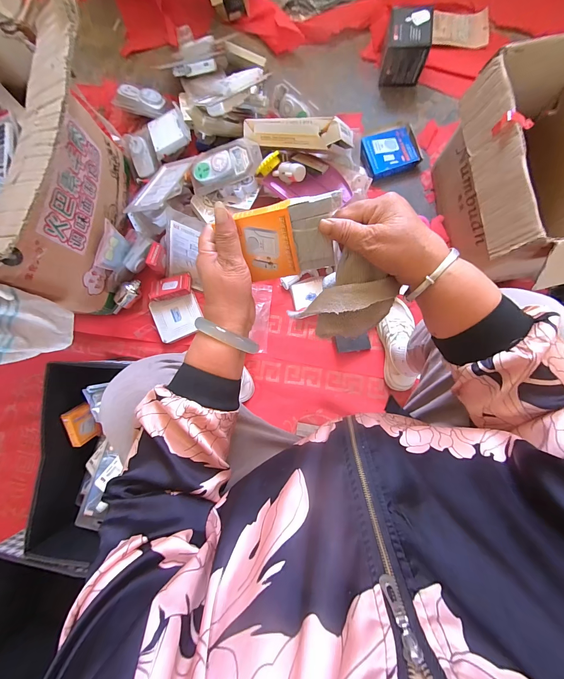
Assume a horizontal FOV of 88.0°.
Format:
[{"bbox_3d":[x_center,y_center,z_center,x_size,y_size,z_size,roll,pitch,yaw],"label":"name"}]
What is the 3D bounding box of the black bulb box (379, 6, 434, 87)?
[{"bbox_3d":[0.335,-0.795,0.806,0.112,0.110,0.107,-1,85,2],"label":"black bulb box"}]

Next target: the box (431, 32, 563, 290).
[{"bbox_3d":[0.506,-0.315,0.624,0.236,0.270,0.427,-9,84,1],"label":"box"}]

